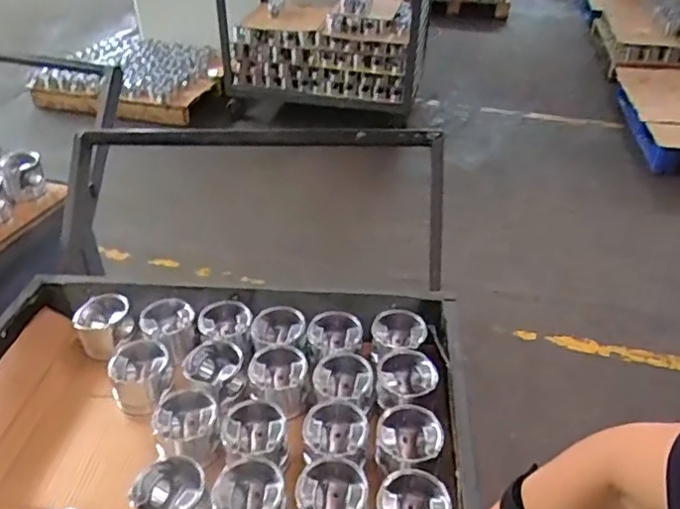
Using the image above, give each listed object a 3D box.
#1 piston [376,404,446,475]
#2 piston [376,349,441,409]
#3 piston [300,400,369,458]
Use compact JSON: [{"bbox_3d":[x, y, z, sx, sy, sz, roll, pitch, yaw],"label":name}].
[{"bbox_3d":[0.096,0.266,0.838,0.097,0.080,0.095,-15,39,-21],"label":"piston"},{"bbox_3d":[0.103,0.206,0.930,0.096,0.059,0.092,18,39,22],"label":"piston"},{"bbox_3d":[-0.008,0.270,0.847,0.087,0.069,0.093,1,36,-1],"label":"piston"}]

